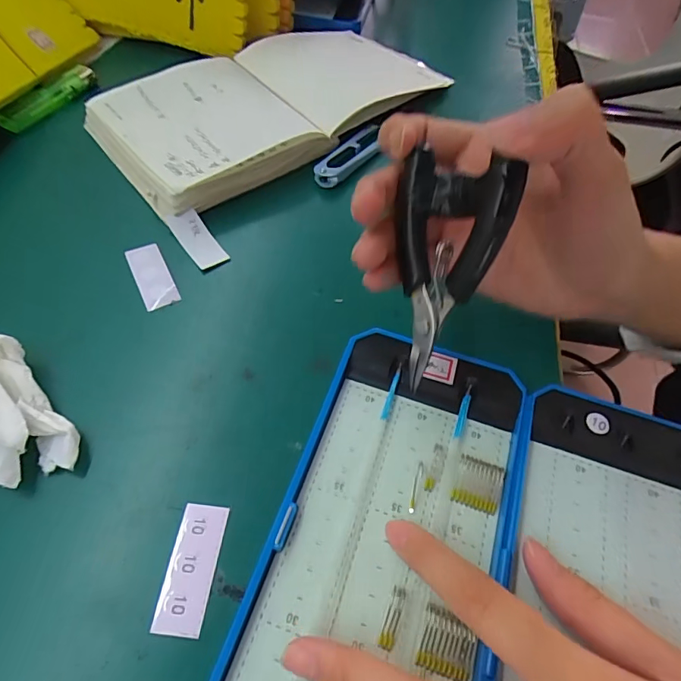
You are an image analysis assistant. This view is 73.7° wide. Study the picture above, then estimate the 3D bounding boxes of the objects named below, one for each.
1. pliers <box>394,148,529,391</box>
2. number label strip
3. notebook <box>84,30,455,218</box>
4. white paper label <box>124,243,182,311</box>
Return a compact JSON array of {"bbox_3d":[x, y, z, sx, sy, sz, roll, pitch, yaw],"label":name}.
[{"bbox_3d":[0.038,-0.026,0.183,0.045,0.089,0.010,22,20,29],"label":"pliers"},{"bbox_3d":[-0.058,0.088,0.178,0.018,0.004,0.046,8,58,-1],"label":"number label strip"},{"bbox_3d":[-0.048,-0.177,0.337,0.244,0.026,0.127,-33,63,-20],"label":"notebook"},{"bbox_3d":[-0.106,-0.037,0.255,0.018,0.004,0.046,-24,62,-17],"label":"white paper label"}]

